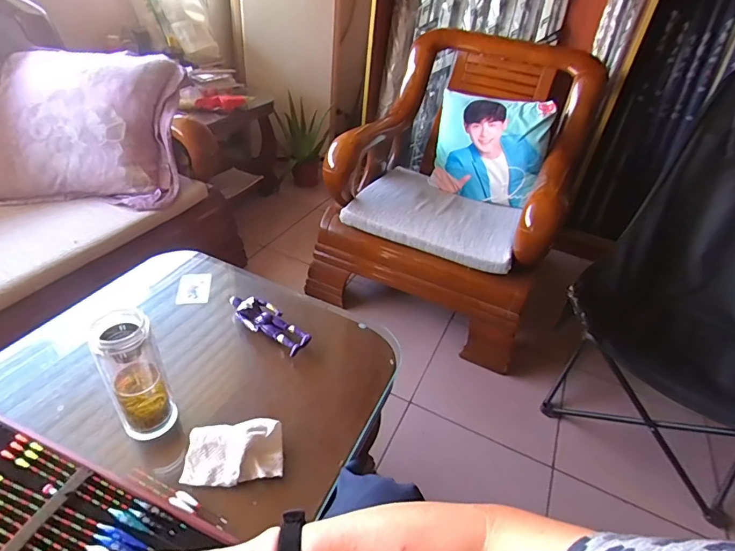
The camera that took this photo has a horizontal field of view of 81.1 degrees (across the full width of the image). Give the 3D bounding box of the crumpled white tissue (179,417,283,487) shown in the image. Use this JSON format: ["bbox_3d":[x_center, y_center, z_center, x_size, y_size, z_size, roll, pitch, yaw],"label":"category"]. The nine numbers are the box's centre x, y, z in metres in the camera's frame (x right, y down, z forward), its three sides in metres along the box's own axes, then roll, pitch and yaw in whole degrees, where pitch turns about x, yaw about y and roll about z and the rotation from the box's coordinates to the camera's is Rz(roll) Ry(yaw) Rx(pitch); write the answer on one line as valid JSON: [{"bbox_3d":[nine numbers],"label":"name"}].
[{"bbox_3d":[-0.180,0.238,0.581,0.126,0.031,0.076,-4,39,-15],"label":"crumpled white tissue"}]

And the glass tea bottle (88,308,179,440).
[{"bbox_3d":[-0.306,0.137,0.569,0.067,0.191,0.058,-24,47,-34],"label":"glass tea bottle"}]

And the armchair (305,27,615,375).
[{"bbox_3d":[0.366,-0.326,1.498,0.799,0.745,0.864,24,40,20],"label":"armchair"}]

